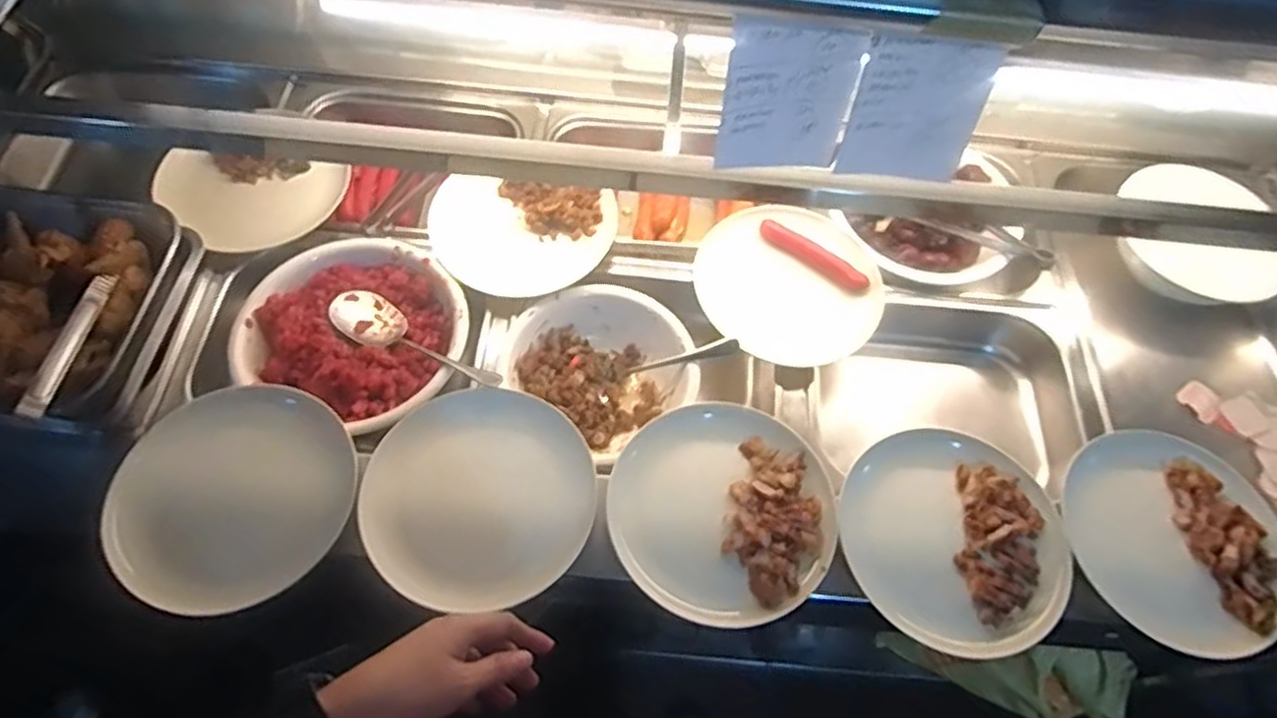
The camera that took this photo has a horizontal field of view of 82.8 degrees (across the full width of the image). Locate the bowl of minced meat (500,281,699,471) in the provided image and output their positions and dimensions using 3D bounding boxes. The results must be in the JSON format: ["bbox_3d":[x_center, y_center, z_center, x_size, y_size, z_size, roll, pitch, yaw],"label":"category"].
[{"bbox_3d":[-0.041,0.010,0.842,0.197,0.066,0.184,2,61,-3],"label":"bowl of minced meat"}]

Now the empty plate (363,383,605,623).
[{"bbox_3d":[-0.155,0.134,0.721,0.219,0.044,0.221,2,61,-3],"label":"empty plate"}]

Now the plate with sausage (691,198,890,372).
[{"bbox_3d":[0.182,-0.092,0.875,0.205,0.024,0.219,2,61,-3],"label":"plate with sausage"}]

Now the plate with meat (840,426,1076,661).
[{"bbox_3d":[0.319,0.172,0.733,0.210,0.055,0.212,2,61,-3],"label":"plate with meat"}]

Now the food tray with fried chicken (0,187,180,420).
[{"bbox_3d":[-0.677,-0.072,0.768,0.327,0.072,0.292,11,61,2],"label":"food tray with fried chicken"}]

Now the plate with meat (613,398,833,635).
[{"bbox_3d":[0.082,0.149,0.721,0.213,0.035,0.218,2,61,-3],"label":"plate with meat"}]

